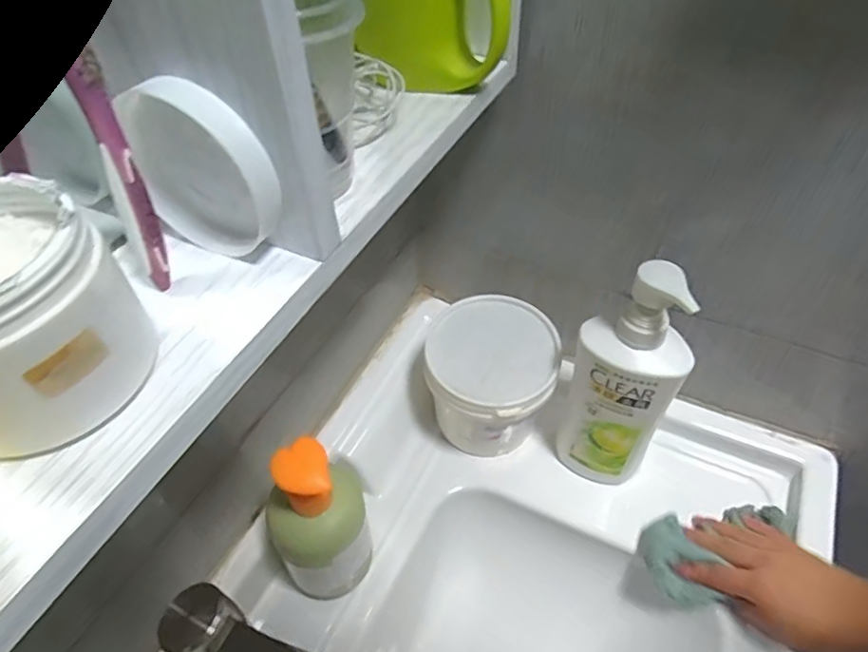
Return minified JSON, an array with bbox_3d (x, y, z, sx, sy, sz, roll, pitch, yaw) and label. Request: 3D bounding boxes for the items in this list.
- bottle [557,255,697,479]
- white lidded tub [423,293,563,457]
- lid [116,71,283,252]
[{"bbox_3d":[0.160,0.060,0.496,0.085,0.265,0.050,16,50,16],"label":"bottle"},{"bbox_3d":[0.058,0.062,0.577,0.118,0.132,0.120,-1,48,1],"label":"white lidded tub"},{"bbox_3d":[-0.106,-0.071,0.254,0.083,0.082,0.019,23,52,21],"label":"lid"}]

